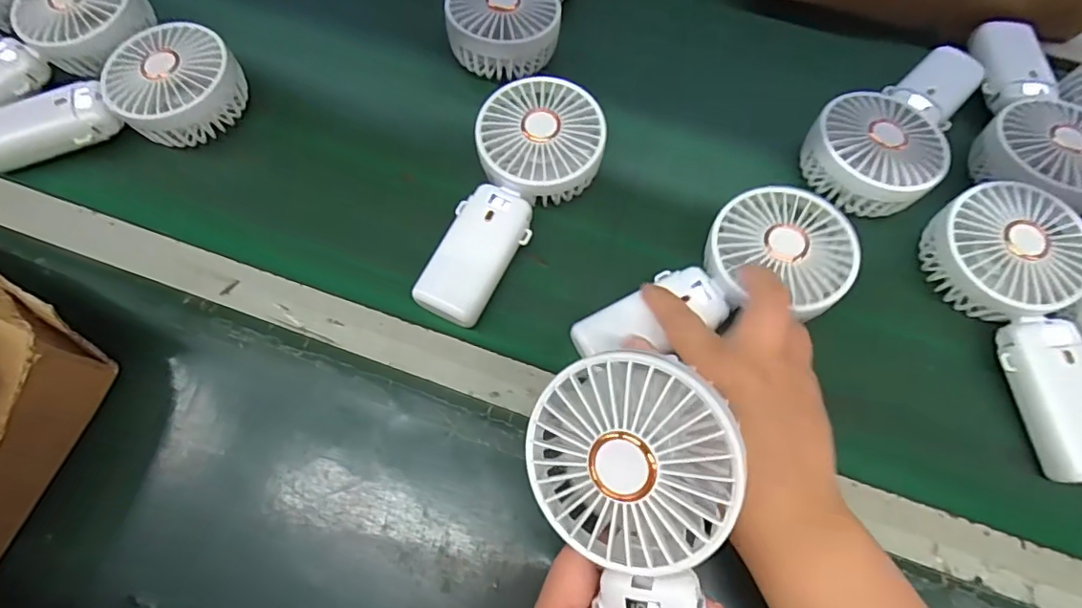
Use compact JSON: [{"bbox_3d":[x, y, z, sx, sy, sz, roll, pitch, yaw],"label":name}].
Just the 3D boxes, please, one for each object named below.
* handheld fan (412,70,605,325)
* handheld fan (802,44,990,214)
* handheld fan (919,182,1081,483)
[{"bbox_3d":[-0.021,-0.071,0.369,0.083,0.035,0.181,24,77,10],"label":"handheld fan"},{"bbox_3d":[0.258,-0.134,0.400,0.090,0.038,0.172,36,66,16],"label":"handheld fan"},{"bbox_3d":[0.308,0.013,0.332,0.087,0.049,0.180,-6,62,-5],"label":"handheld fan"}]

